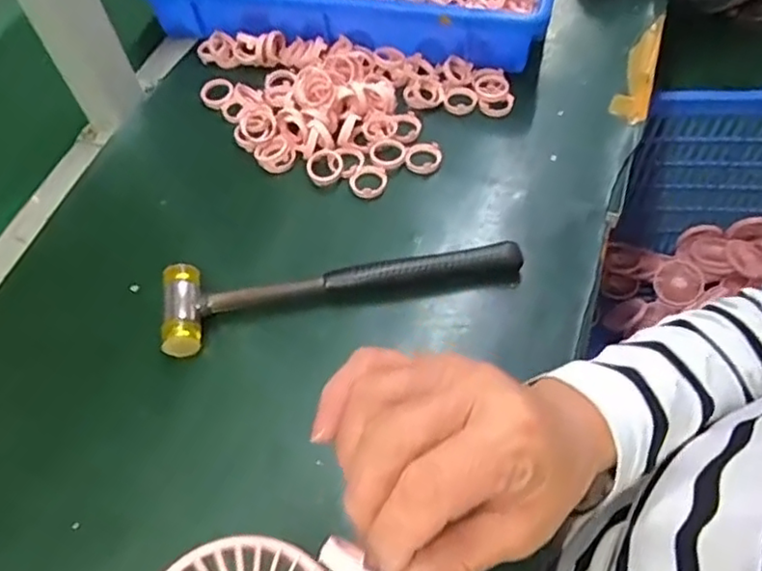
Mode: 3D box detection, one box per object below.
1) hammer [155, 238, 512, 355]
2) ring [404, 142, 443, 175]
[{"bbox_3d":[-0.027,-0.008,0.427,0.238,0.025,0.058,-13,57,-5],"label":"hammer"},{"bbox_3d":[0.033,-0.100,0.489,0.028,0.007,0.029,3,57,5],"label":"ring"}]

